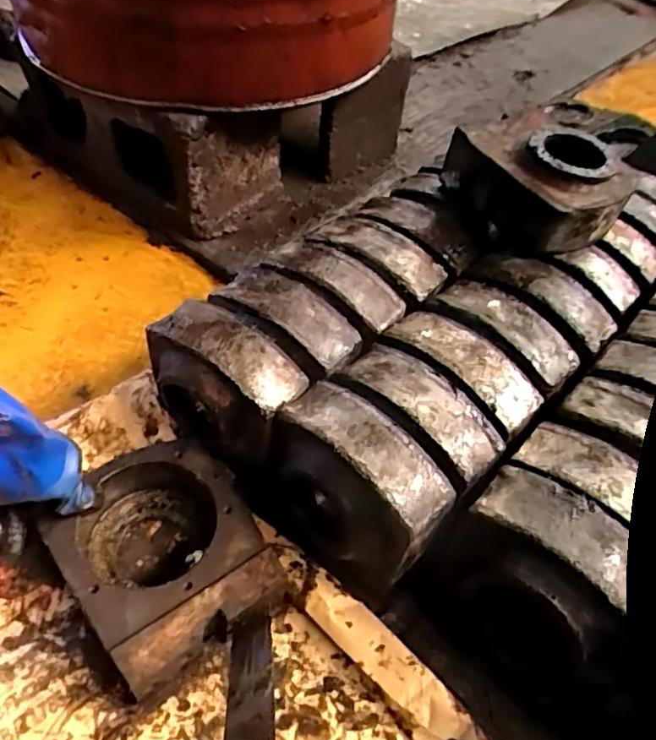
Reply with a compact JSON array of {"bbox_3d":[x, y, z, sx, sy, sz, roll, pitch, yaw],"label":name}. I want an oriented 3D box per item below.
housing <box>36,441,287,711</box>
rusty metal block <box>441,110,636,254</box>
[{"bbox_3d":[-0.150,0.167,0.527,0.156,0.079,0.193,-23,56,-24],"label":"housing"},{"bbox_3d":[0.244,-0.221,0.676,0.146,0.097,0.179,-16,52,-19],"label":"rusty metal block"}]

